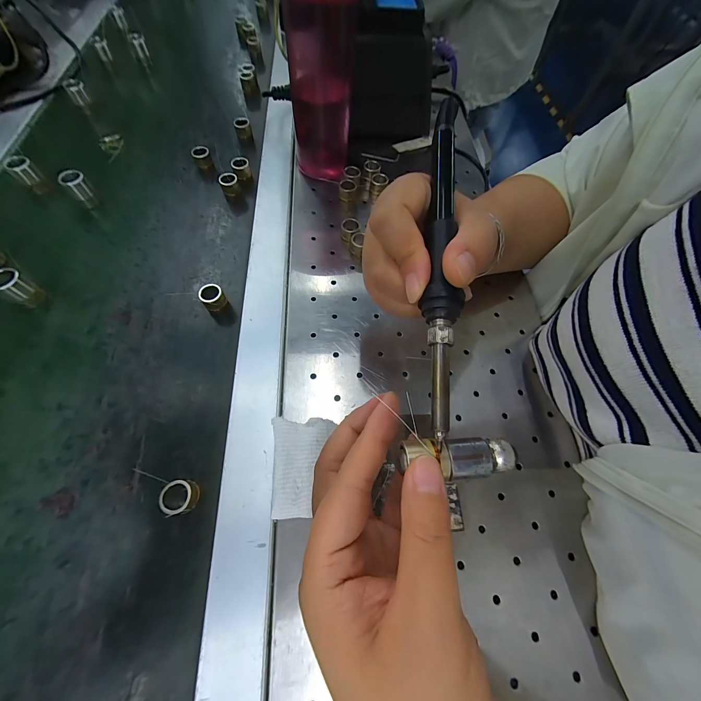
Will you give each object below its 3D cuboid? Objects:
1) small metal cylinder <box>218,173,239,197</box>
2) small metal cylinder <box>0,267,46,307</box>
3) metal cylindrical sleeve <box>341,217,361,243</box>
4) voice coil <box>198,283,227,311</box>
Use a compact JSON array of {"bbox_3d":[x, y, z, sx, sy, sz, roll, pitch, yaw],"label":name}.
[{"bbox_3d":[-0.136,-0.185,0.340,0.020,0.022,0.019,-16,66,-9],"label":"small metal cylinder"},{"bbox_3d":[-0.292,-0.054,0.266,0.018,0.035,0.021,27,67,11],"label":"small metal cylinder"},{"bbox_3d":[0.001,-0.124,0.312,0.018,0.021,0.022,36,69,15],"label":"metal cylindrical sleeve"},{"bbox_3d":[-0.123,-0.046,0.271,0.019,0.020,0.021,-38,71,-17],"label":"voice coil"}]

